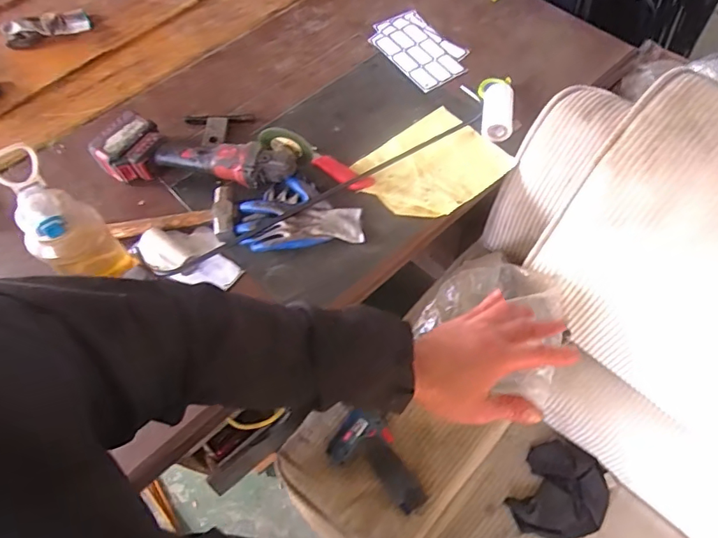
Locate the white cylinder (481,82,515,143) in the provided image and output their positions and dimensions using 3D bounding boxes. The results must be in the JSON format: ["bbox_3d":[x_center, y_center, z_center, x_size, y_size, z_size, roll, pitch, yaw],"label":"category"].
[{"bbox_3d":[0.275,-0.312,0.955,0.065,0.046,0.131,8,61,7],"label":"white cylinder"}]

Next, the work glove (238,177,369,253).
[{"bbox_3d":[-0.104,-0.099,0.857,0.207,0.037,0.137,-7,60,-1],"label":"work glove"}]

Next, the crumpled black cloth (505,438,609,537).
[{"bbox_3d":[0.404,0.447,0.954,0.163,0.030,0.186,27,65,17],"label":"crumpled black cloth"}]

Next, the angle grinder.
[{"bbox_3d":[-0.291,-0.204,0.900,0.381,0.092,0.103,8,61,7],"label":"angle grinder"}]

